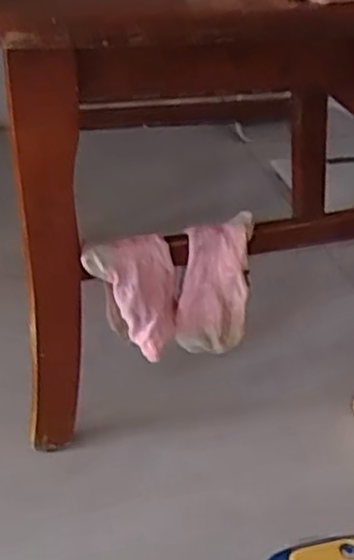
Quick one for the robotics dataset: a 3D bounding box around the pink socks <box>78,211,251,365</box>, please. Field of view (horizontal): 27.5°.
[{"bbox_3d":[-0.006,0.014,0.648,0.152,0.122,0.067,-3,35,-10],"label":"pink socks"}]

